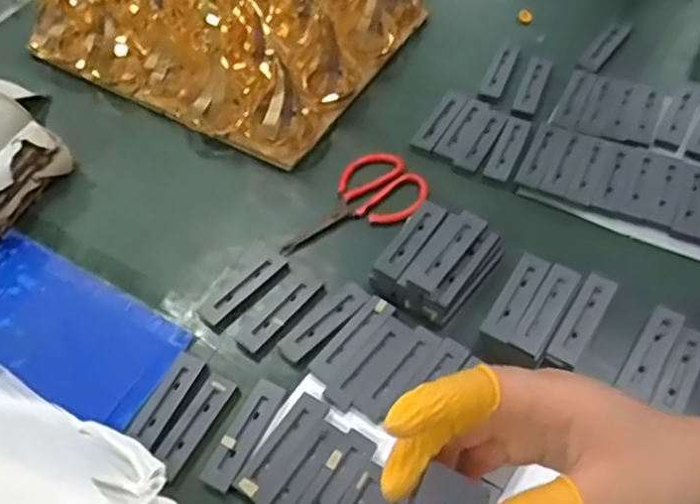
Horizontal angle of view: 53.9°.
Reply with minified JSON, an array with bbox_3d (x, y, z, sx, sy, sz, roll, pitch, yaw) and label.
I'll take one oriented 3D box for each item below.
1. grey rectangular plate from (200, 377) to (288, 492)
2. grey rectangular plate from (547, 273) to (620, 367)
[{"bbox_3d":[-0.101,0.172,0.656,0.033,0.007,0.110,21,58,17],"label":"grey rectangular plate"},{"bbox_3d":[0.232,0.066,0.685,0.029,0.013,0.101,28,60,21],"label":"grey rectangular plate"}]

